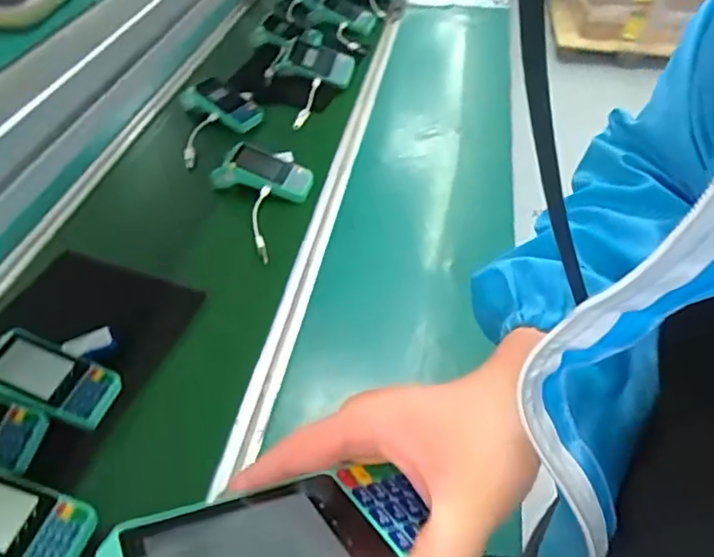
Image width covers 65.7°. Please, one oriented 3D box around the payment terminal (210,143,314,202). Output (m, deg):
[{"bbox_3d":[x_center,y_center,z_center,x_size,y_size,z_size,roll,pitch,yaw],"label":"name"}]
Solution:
[{"bbox_3d":[-0.168,-0.190,1.003,0.173,0.069,0.086,6,46,5],"label":"payment terminal"}]

